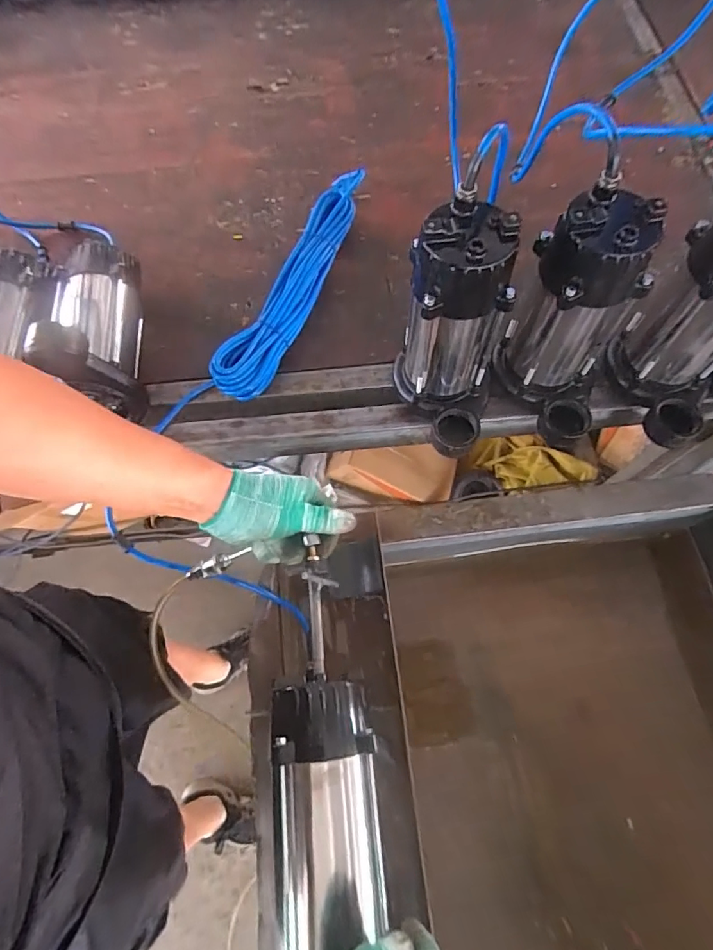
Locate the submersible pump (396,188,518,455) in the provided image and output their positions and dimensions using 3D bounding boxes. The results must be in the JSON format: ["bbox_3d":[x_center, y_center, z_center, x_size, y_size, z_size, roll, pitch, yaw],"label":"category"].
[{"bbox_3d":[0.101,-0.135,0.514,0.113,0.236,0.150,7,68,5],"label":"submersible pump"}]

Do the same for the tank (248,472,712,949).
[{"bbox_3d":[0.228,0.405,0.522,0.610,0.213,0.733,-7,67,-1],"label":"tank"}]

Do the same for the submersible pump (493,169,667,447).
[{"bbox_3d":[0.224,-0.147,0.515,0.134,0.235,0.121,27,71,13],"label":"submersible pump"}]

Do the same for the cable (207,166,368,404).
[{"bbox_3d":[-0.082,-0.272,0.676,0.062,0.056,0.400,20,70,10],"label":"cable"}]

